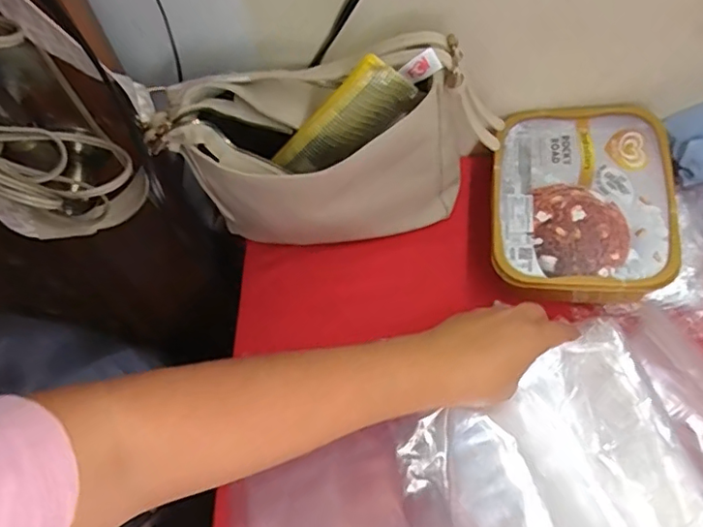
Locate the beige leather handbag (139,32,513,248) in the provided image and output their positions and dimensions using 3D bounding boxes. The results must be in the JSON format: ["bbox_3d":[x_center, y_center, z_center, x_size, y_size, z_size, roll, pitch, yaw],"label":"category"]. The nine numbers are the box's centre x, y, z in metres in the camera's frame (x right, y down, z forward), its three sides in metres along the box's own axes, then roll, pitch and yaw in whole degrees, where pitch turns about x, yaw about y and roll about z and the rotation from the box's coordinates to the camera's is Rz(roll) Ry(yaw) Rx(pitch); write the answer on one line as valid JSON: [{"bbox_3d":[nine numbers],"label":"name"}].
[{"bbox_3d":[-0.025,-0.094,0.551,0.288,0.211,0.136,-5,64,-1],"label":"beige leather handbag"}]

